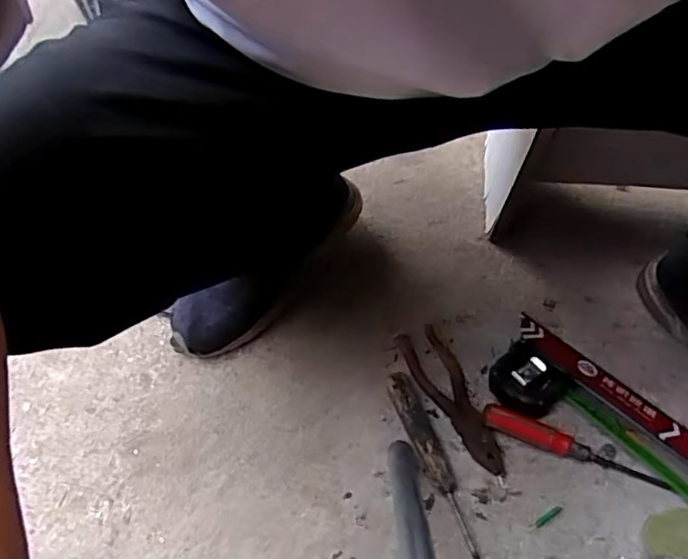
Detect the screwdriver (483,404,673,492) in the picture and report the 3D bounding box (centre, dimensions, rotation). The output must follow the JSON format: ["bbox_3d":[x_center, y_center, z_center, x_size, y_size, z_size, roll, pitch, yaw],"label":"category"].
[{"bbox_3d":[0.228,0.170,0.574,0.180,0.022,0.025,20,58,15],"label":"screwdriver"}]

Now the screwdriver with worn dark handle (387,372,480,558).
[{"bbox_3d":[0.099,0.188,0.562,0.035,0.028,0.215,-21,57,-12],"label":"screwdriver with worn dark handle"}]

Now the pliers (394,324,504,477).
[{"bbox_3d":[0.120,0.122,0.615,0.047,0.016,0.177,-24,58,-14],"label":"pliers"}]

